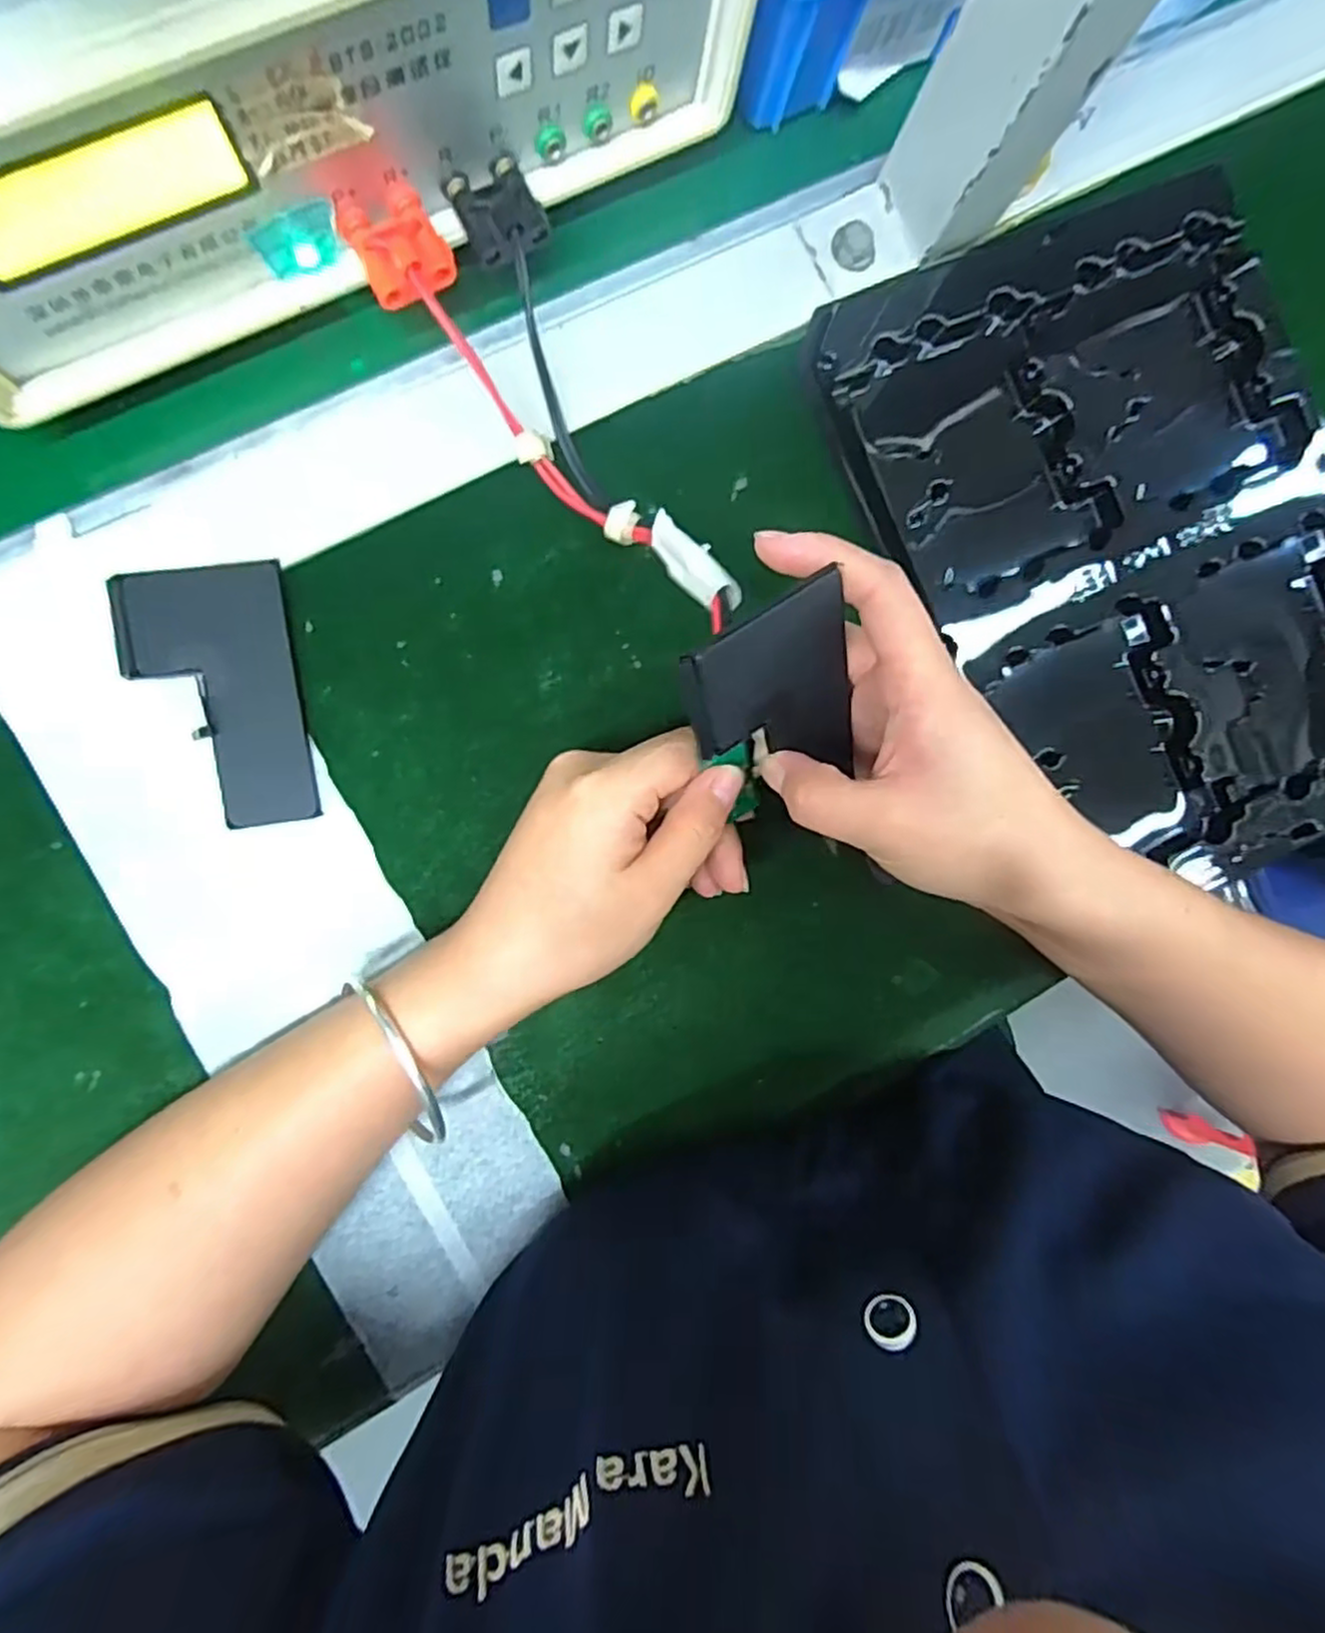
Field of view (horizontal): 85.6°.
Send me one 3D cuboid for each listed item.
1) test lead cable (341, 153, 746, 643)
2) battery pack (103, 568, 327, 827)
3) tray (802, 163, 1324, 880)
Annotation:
[{"bbox_3d":[-0.041,-0.139,0.254,0.062,0.066,0.181,-26,96,-6],"label":"test lead cable"},{"bbox_3d":[-0.168,-0.045,0.269,0.059,0.006,0.098,-9,94,-8],"label":"battery pack"},{"bbox_3d":[0.210,-0.118,0.315,0.205,0.020,0.292,-29,94,-7],"label":"tray"}]

